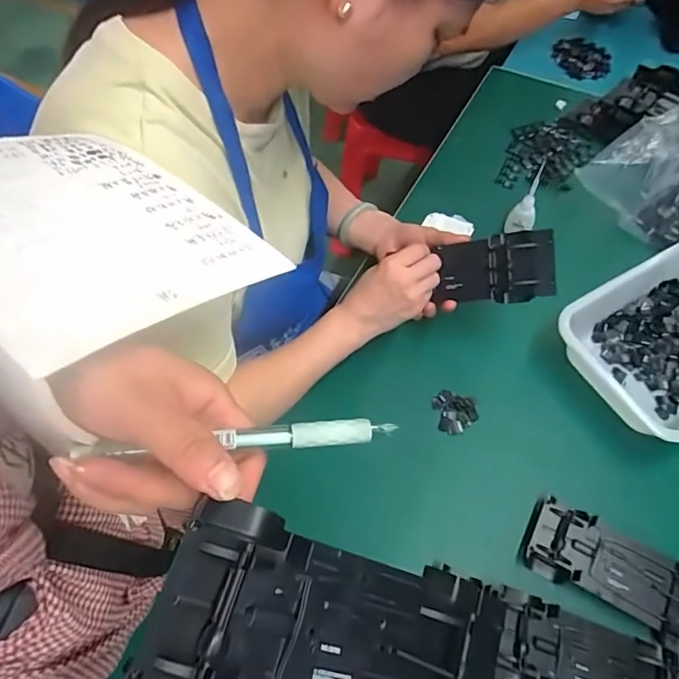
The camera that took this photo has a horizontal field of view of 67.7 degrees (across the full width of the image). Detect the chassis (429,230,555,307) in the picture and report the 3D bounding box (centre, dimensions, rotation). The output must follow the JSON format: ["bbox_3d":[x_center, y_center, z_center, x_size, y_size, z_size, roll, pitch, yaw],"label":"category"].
[{"bbox_3d":[0.177,-0.080,0.572,0.122,0.018,0.076,1,91,32],"label":"chassis"}]

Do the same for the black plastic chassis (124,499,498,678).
[{"bbox_3d":[0.003,0.132,0.228,0.177,0.037,0.072,28,59,-25],"label":"black plastic chassis"}]

